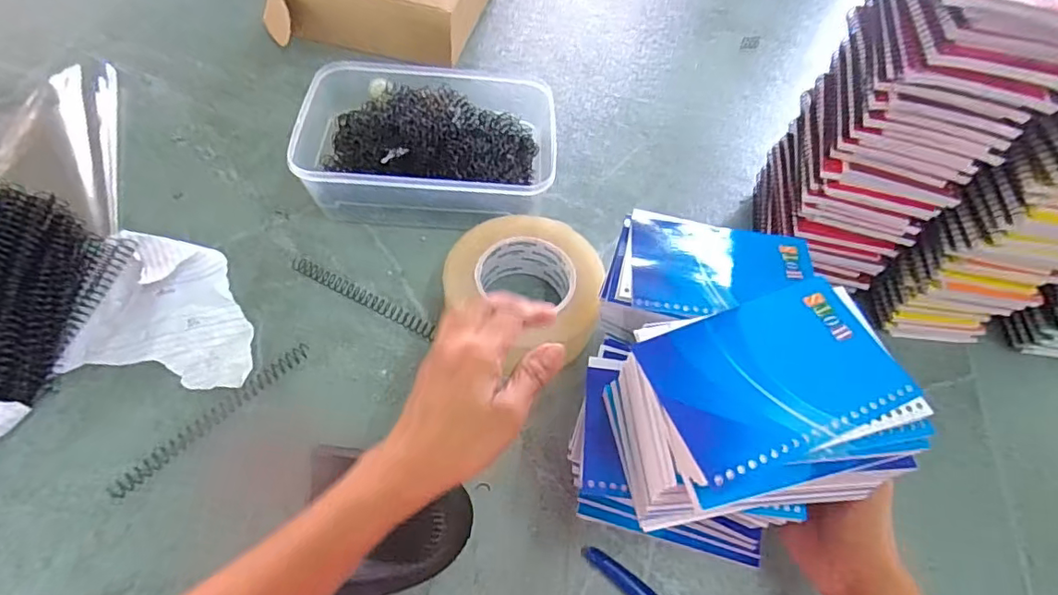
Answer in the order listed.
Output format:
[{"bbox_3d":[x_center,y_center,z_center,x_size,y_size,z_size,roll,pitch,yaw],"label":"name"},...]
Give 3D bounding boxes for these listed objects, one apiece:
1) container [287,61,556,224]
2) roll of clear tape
[{"bbox_3d":[-0.094,-0.148,0.546,0.233,0.073,0.176,1,57,-4],"label":"container"},{"bbox_3d":[-0.005,-0.004,0.468,0.123,0.050,0.122,2,56,-3],"label":"roll of clear tape"}]

